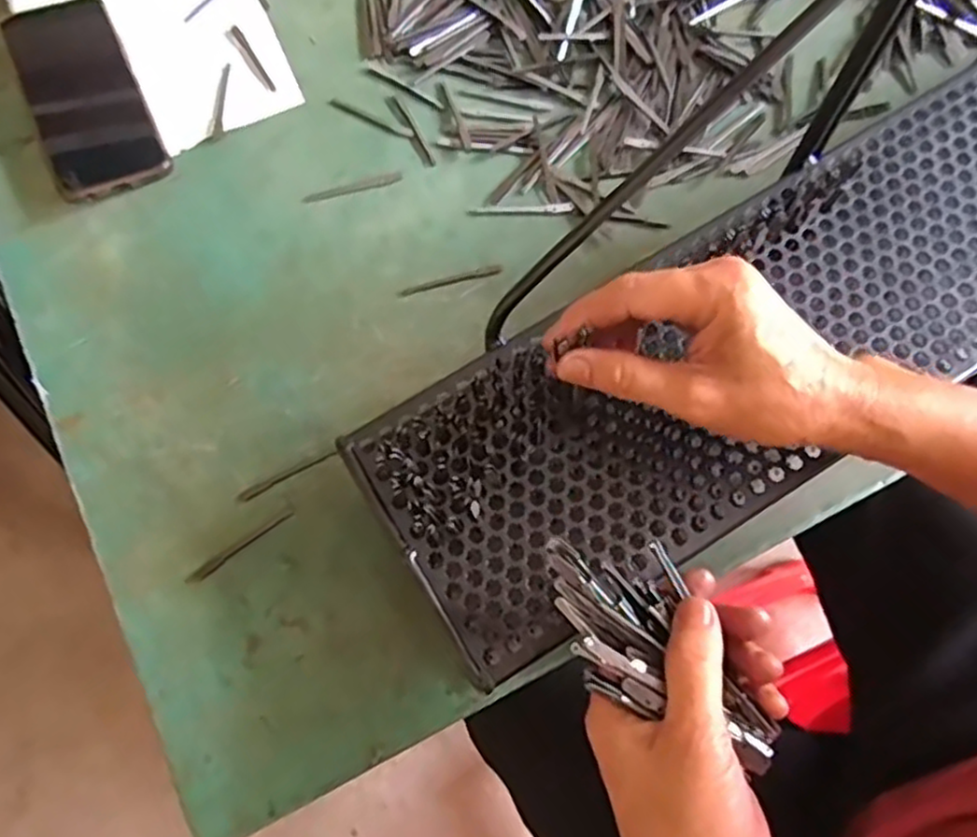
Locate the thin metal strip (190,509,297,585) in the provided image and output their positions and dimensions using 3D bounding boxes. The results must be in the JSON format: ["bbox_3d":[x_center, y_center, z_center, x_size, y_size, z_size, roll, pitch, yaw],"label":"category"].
[{"bbox_3d":[-0.146,0.074,0.418,0.069,0.004,0.007,-36,77,-8],"label":"thin metal strip"}]

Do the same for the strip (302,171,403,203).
[{"bbox_3d":[-0.093,-0.158,0.488,0.068,0.004,0.007,-15,75,-3],"label":"strip"}]

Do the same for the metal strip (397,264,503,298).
[{"bbox_3d":[-0.025,-0.090,0.461,0.068,0.004,0.007,-14,75,-3],"label":"metal strip"}]

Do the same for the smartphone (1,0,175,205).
[{"bbox_3d":[-0.287,-0.231,0.505,0.073,0.011,0.168,-23,74,-15],"label":"smartphone"}]

